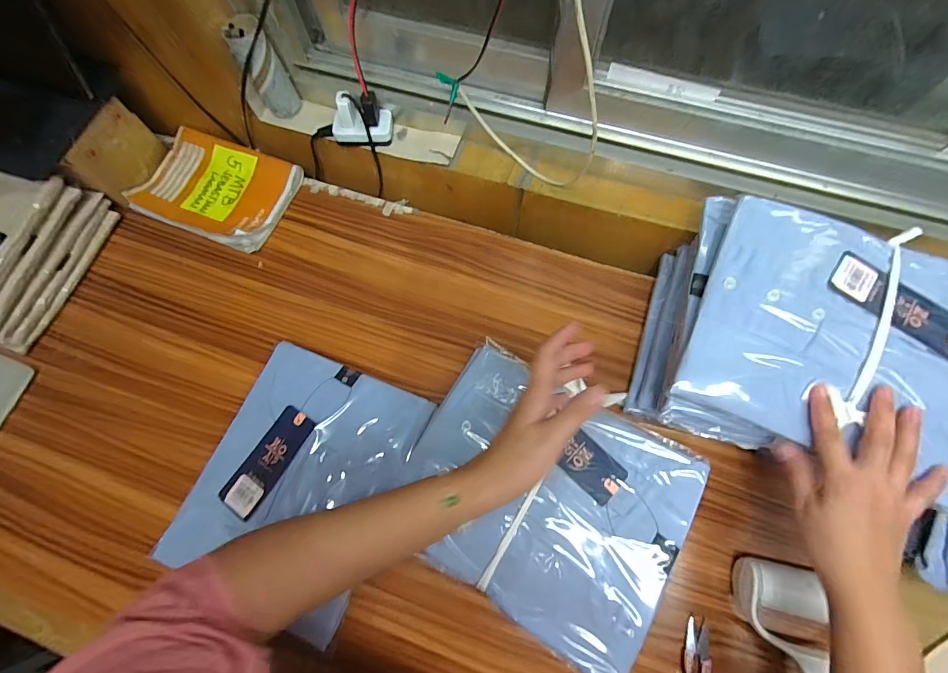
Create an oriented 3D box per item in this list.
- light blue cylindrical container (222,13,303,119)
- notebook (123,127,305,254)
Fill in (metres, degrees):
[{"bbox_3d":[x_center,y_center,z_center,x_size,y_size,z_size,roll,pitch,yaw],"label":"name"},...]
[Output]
[{"bbox_3d":[-0.249,-0.317,0.485,0.044,0.105,0.035,-31,73,-8],"label":"light blue cylindrical container"},{"bbox_3d":[-0.364,-0.208,0.576,0.206,0.030,0.145,22,73,9],"label":"notebook"}]

